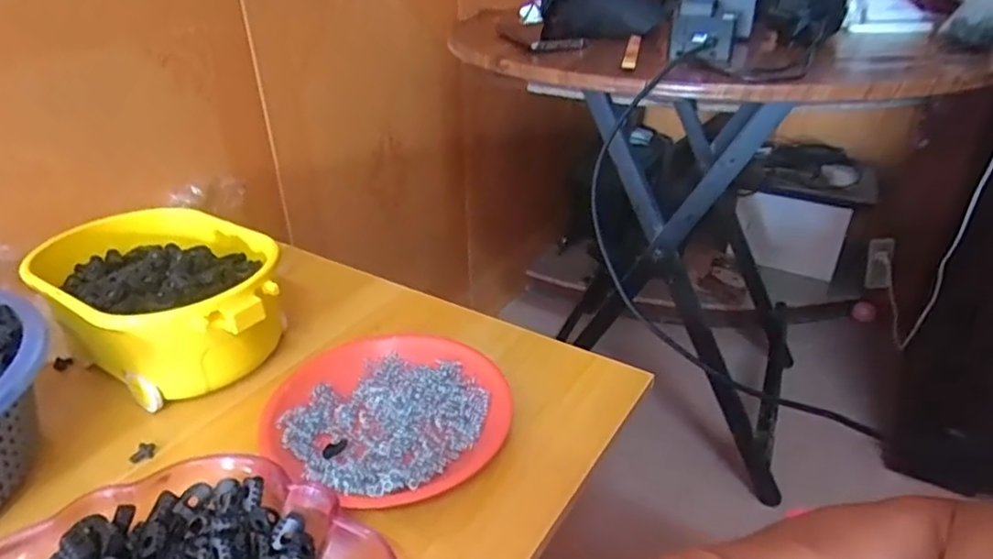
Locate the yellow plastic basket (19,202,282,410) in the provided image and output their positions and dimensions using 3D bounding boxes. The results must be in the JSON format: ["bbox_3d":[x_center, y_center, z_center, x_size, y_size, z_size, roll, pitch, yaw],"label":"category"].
[{"bbox_3d":[-0.309,0.017,0.581,0.245,0.093,0.174,25,39,36],"label":"yellow plastic basket"}]

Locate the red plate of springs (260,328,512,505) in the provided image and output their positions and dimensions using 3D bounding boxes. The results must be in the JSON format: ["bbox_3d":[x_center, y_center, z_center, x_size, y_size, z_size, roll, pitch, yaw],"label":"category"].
[{"bbox_3d":[-0.087,0.112,0.513,0.186,0.030,0.178,0,31,0],"label":"red plate of springs"}]

